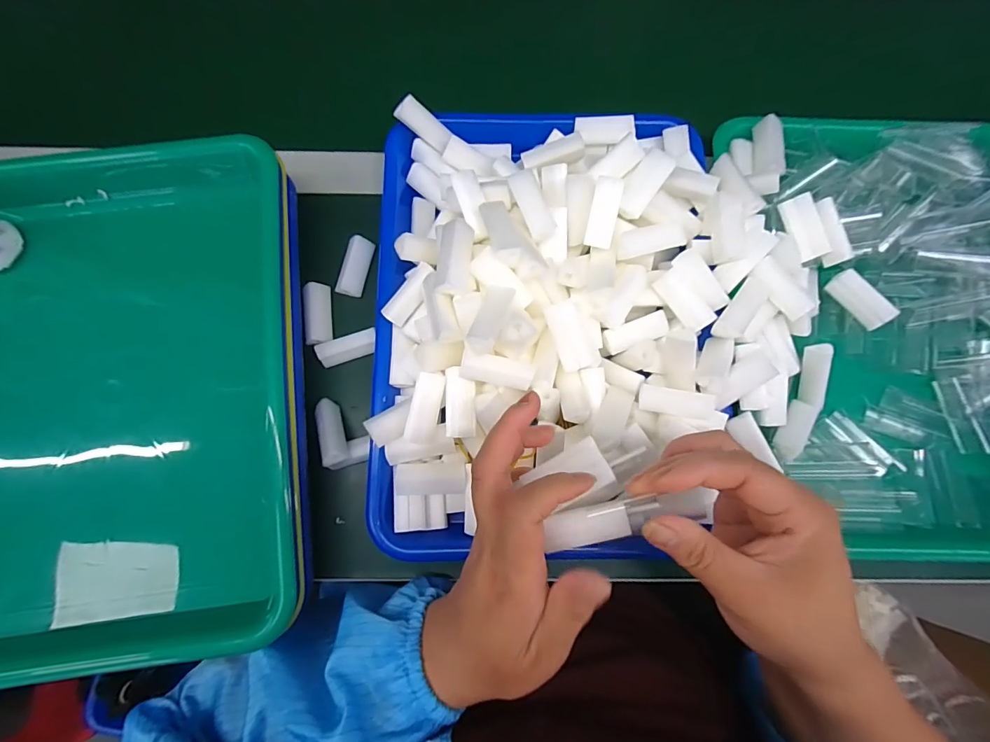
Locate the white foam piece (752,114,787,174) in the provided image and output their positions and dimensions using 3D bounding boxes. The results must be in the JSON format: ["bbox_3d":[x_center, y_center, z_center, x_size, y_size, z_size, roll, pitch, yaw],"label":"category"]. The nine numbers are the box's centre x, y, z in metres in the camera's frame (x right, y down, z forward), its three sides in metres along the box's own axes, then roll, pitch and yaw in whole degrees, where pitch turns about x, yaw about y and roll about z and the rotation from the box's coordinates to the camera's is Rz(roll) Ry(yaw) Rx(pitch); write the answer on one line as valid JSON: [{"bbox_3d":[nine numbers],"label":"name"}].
[{"bbox_3d":[0.214,-0.175,0.339,0.021,0.012,0.046,6,79,1],"label":"white foam piece"}]

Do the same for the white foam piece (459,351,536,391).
[{"bbox_3d":[0.002,-0.001,0.278,0.045,0.010,0.020,13,118,-11],"label":"white foam piece"}]

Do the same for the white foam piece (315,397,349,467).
[{"bbox_3d":[-0.116,0.042,0.308,0.016,0.015,0.050,-19,59,-4],"label":"white foam piece"}]

